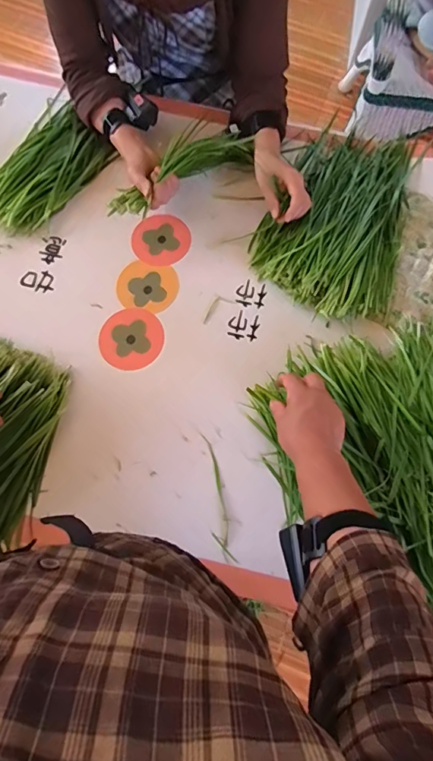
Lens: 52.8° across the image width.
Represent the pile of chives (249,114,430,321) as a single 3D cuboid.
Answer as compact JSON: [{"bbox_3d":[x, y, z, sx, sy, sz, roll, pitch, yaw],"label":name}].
[{"bbox_3d":[0.206,-0.277,0.719,0.226,0.043,0.372,21,73,4],"label":"pile of chives"}]

